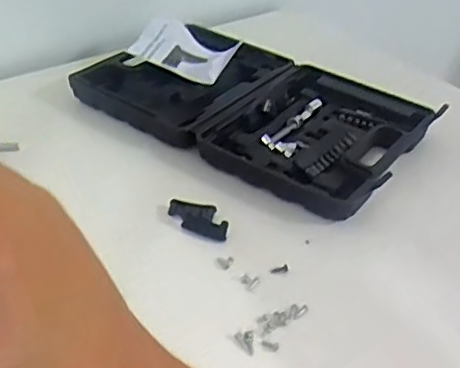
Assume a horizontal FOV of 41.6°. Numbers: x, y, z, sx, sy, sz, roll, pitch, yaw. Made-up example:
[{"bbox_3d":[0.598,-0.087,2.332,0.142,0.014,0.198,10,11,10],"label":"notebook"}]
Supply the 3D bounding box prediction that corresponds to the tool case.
[{"bbox_3d":[0.026,-0.082,0.644,0.326,0.040,0.205,25,41,25],"label":"tool case"}]

